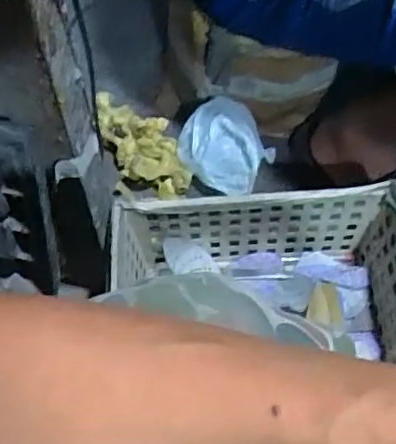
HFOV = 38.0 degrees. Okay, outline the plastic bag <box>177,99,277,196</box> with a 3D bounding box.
[{"bbox_3d":[0.031,-0.104,0.817,0.129,0.073,0.114,21,63,14],"label":"plastic bag"}]

